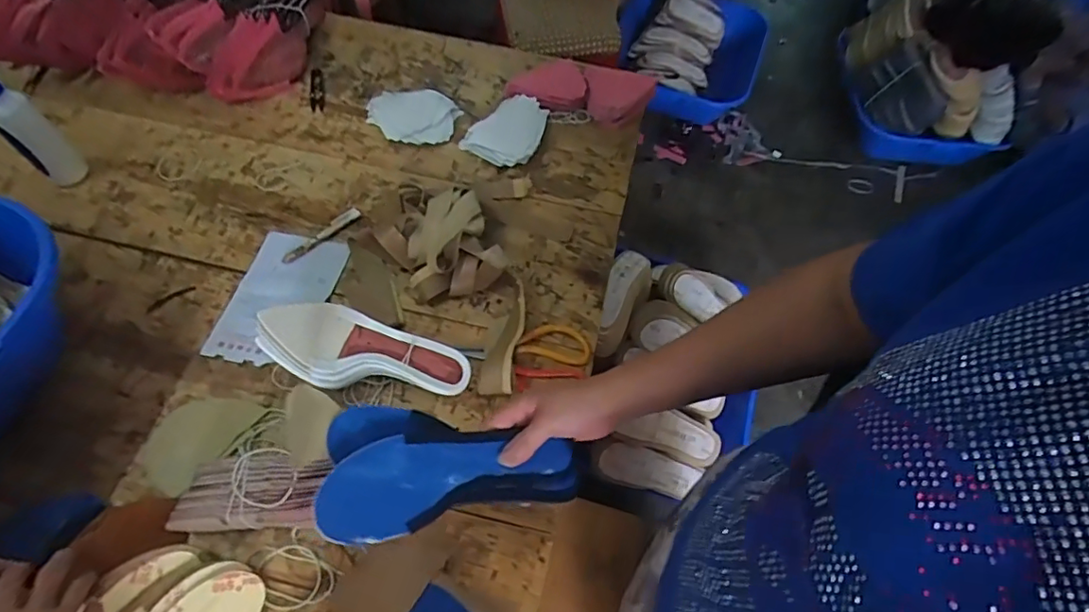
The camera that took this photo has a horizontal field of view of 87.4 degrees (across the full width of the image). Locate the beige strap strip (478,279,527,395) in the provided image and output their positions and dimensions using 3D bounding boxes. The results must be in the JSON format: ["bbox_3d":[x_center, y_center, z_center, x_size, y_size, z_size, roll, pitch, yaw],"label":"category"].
[{"bbox_3d":[-0.052,0.042,0.768,0.042,0.034,0.158,9,60,4],"label":"beige strap strip"}]

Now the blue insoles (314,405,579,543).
[{"bbox_3d":[-0.072,0.146,0.501,0.229,0.036,0.104,10,56,-26],"label":"blue insoles"}]

